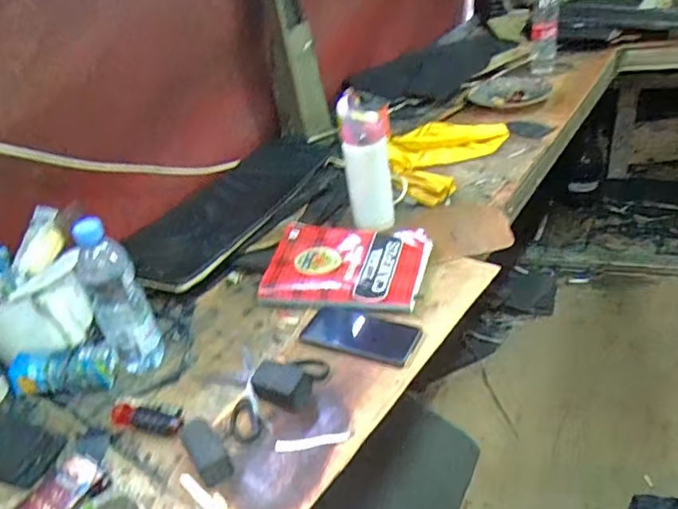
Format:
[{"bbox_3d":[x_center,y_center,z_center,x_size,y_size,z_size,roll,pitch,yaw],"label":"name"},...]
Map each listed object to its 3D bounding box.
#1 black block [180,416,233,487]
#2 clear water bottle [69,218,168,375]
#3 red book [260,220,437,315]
[{"bbox_3d":[-0.152,0.226,0.641,0.034,0.017,0.075,-29,78,-27],"label":"black block"},{"bbox_3d":[-0.297,0.061,0.752,0.067,0.227,0.056,-22,37,-18],"label":"clear water bottle"},{"bbox_3d":[0.011,0.014,0.908,0.260,0.018,0.175,2,46,18],"label":"red book"}]

